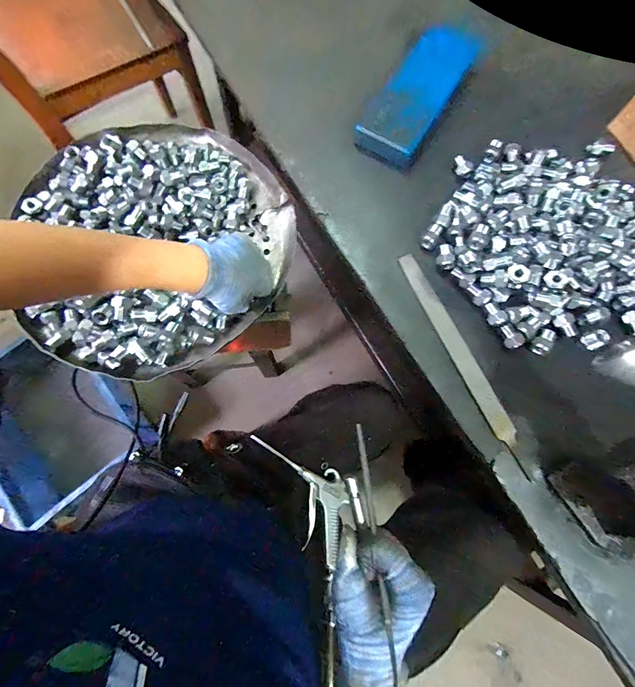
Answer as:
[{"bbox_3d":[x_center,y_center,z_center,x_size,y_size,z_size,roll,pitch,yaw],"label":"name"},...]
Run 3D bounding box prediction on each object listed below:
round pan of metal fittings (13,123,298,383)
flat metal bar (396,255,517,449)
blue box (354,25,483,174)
[{"bbox_3d":[-0.214,-0.149,0.496,0.352,0.064,0.374,0,74,0],"label":"round pan of metal fittings"},{"bbox_3d":[0.170,0.000,0.437,0.023,0.008,0.256,-24,77,-8],"label":"flat metal bar"},{"bbox_3d":[0.149,-0.370,0.518,0.088,0.033,0.249,30,75,6],"label":"blue box"}]

